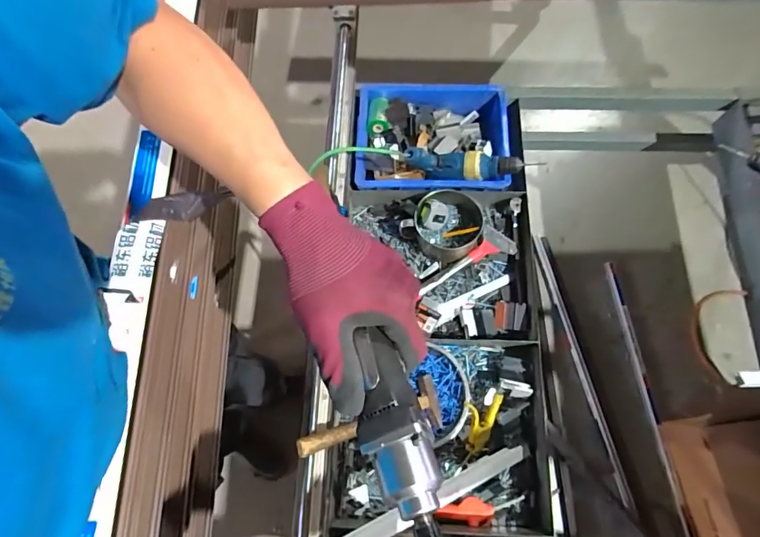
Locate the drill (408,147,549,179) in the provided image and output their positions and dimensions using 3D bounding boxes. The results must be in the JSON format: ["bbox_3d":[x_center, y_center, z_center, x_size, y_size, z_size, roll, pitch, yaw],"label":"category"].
[{"bbox_3d":[0.194,-0.231,0.890,0.277,0.107,0.057,-1,73,2],"label":"drill"}]

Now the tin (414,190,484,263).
[{"bbox_3d":[0.152,-0.095,0.945,0.142,0.075,0.138,-1,73,2],"label":"tin"}]

